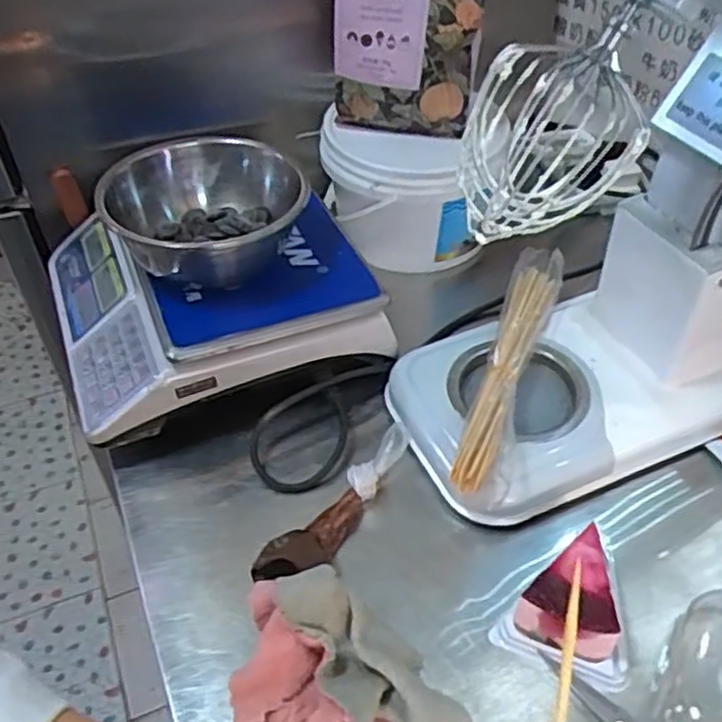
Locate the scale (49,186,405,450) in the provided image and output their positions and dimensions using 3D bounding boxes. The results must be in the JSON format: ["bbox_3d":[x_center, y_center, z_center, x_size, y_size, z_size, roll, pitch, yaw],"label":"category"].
[{"bbox_3d":[-0.179,-0.099,0.825,0.322,0.094,0.312,-18,48,-16],"label":"scale"}]

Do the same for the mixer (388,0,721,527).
[{"bbox_3d":[0.261,-0.152,0.621,0.457,0.498,0.215,-18,47,-16],"label":"mixer"}]

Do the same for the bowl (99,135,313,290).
[{"bbox_3d":[-0.153,-0.151,0.768,0.183,0.081,0.193,-1,45,1],"label":"bowl"}]

